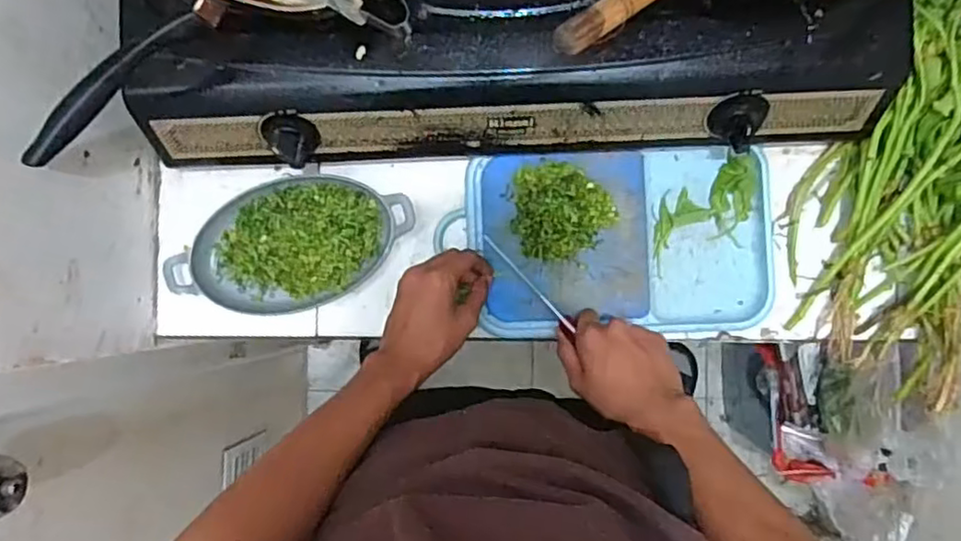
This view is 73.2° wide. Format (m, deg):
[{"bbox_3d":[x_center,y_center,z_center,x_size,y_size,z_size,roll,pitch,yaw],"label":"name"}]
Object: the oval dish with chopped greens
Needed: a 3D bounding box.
[{"bbox_3d":[-0.195,-0.031,0.669,0.247,0.046,0.130,-18,87,1],"label":"oval dish with chopped greens"}]

